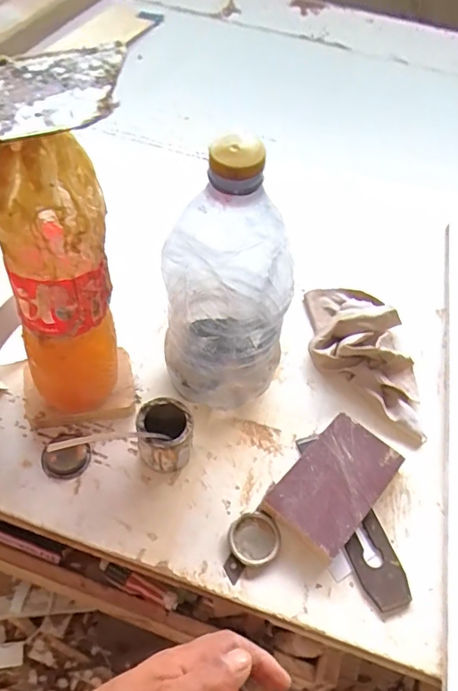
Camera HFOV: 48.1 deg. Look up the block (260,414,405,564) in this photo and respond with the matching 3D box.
[{"bbox_3d":[0.103,0.135,0.503,0.079,0.028,0.137,38,56,21],"label":"block"}]

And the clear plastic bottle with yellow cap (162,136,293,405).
[{"bbox_3d":[-0.003,-0.056,0.470,0.109,0.293,0.104,2,52,-6],"label":"clear plastic bottle with yellow cap"}]

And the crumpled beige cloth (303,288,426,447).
[{"bbox_3d":[0.159,0.002,0.598,0.118,0.036,0.224,0,52,-8],"label":"crumpled beige cloth"}]

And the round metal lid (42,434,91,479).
[{"bbox_3d":[-0.160,0.108,0.504,0.045,0.008,0.046,4,51,-5],"label":"round metal lid"}]

